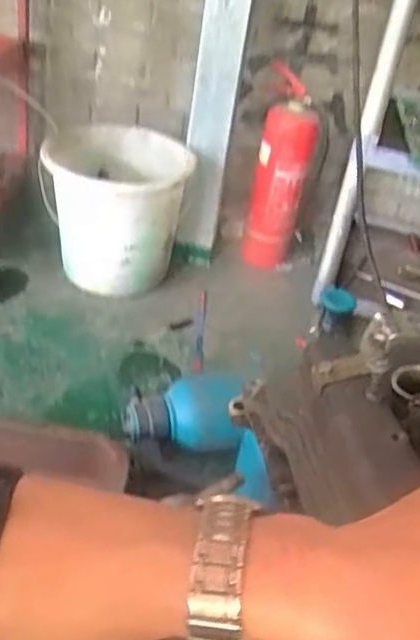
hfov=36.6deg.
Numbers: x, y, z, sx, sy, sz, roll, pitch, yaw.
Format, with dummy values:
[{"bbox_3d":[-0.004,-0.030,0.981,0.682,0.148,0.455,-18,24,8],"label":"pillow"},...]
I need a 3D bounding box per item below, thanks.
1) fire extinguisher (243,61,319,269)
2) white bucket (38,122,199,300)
[{"bbox_3d":[0.174,-0.352,1.583,0.136,0.454,0.113,13,35,4],"label":"fire extinguisher"},{"bbox_3d":[-0.220,-0.259,1.517,0.324,0.308,0.350,2,35,-12],"label":"white bucket"}]

